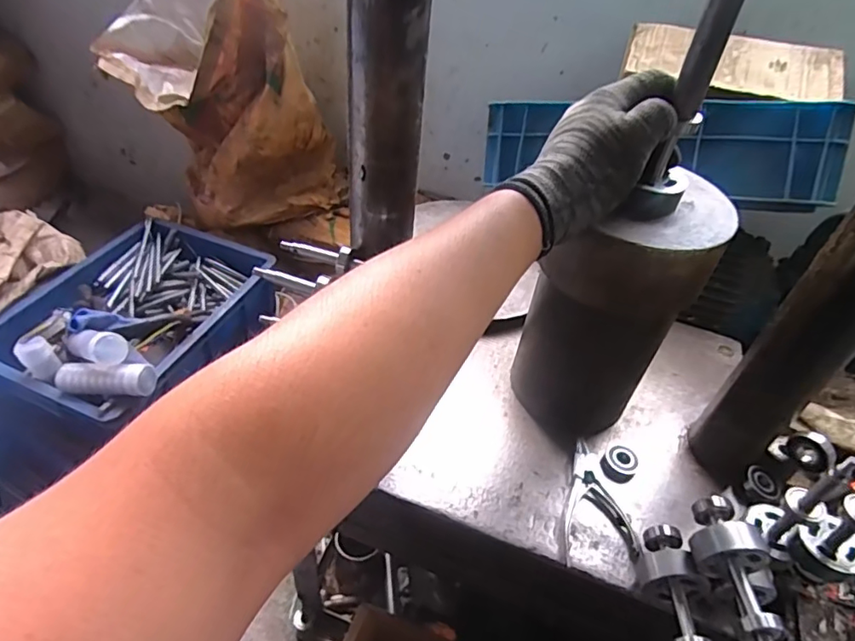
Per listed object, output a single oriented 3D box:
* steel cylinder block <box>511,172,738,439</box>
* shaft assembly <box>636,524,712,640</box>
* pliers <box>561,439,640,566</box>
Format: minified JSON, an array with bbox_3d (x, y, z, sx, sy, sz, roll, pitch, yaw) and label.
[{"bbox_3d":[0.163,0.002,0.506,0.129,0.248,0.122,18,44,12],"label":"steel cylinder block"},{"bbox_3d":[0.196,0.236,0.409,0.046,0.036,0.166,8,43,1],"label":"shaft assembly"},{"bbox_3d":[0.156,0.170,0.510,0.066,0.012,0.120,7,43,0],"label":"pliers"}]

